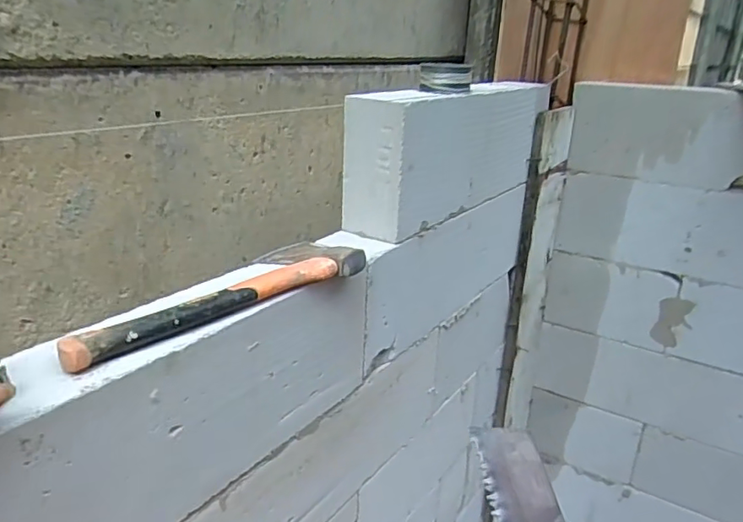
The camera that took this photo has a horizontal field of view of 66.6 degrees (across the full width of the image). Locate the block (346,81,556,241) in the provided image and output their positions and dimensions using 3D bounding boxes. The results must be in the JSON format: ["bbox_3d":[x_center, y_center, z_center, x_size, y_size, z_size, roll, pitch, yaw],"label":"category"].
[{"bbox_3d":[0.155,-0.201,1.000,0.105,0.194,0.541,16,25,32],"label":"block"}]

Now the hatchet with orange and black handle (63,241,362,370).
[{"bbox_3d":[-0.167,0.027,0.613,0.114,0.025,0.347,19,27,37],"label":"hatchet with orange and black handle"}]

